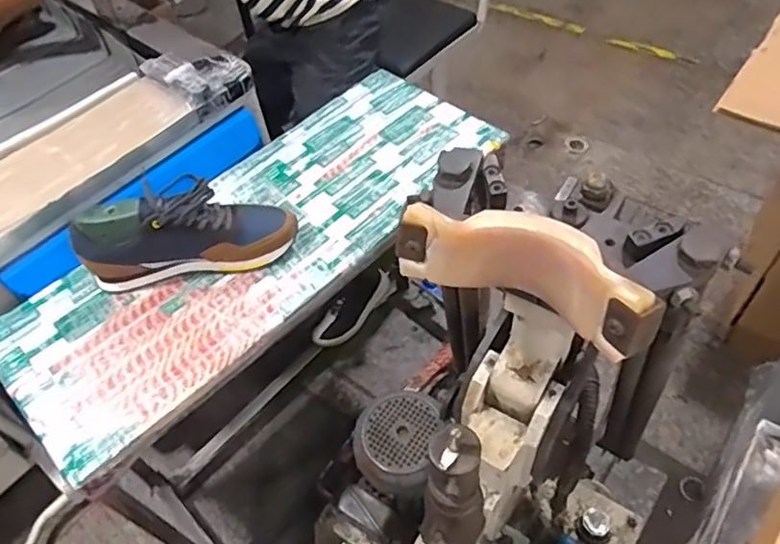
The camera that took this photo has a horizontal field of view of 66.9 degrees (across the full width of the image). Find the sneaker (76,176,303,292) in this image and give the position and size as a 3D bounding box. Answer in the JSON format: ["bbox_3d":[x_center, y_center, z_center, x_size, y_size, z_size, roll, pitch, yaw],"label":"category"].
[{"bbox_3d":[-0.299,-0.058,0.881,0.294,0.148,0.094,-6,51,-15],"label":"sneaker"}]

